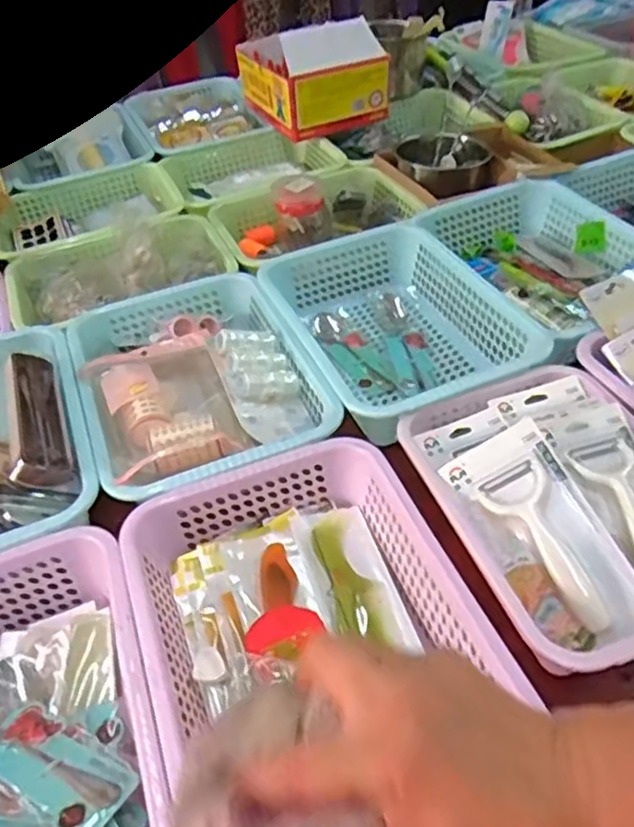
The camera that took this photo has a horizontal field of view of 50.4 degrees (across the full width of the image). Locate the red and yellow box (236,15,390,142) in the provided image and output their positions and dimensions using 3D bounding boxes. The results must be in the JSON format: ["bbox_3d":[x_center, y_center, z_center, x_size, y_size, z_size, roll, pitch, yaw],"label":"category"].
[{"bbox_3d":[-0.017,-0.626,1.249,0.185,0.162,0.254,-26,47,-20],"label":"red and yellow box"}]

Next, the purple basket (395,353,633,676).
[{"bbox_3d":[0.224,0.075,0.620,0.222,0.072,0.309,-18,45,-12],"label":"purple basket"}]

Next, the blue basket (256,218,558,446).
[{"bbox_3d":[0.091,-0.108,0.848,0.245,0.089,0.335,-21,46,-15],"label":"blue basket"}]

